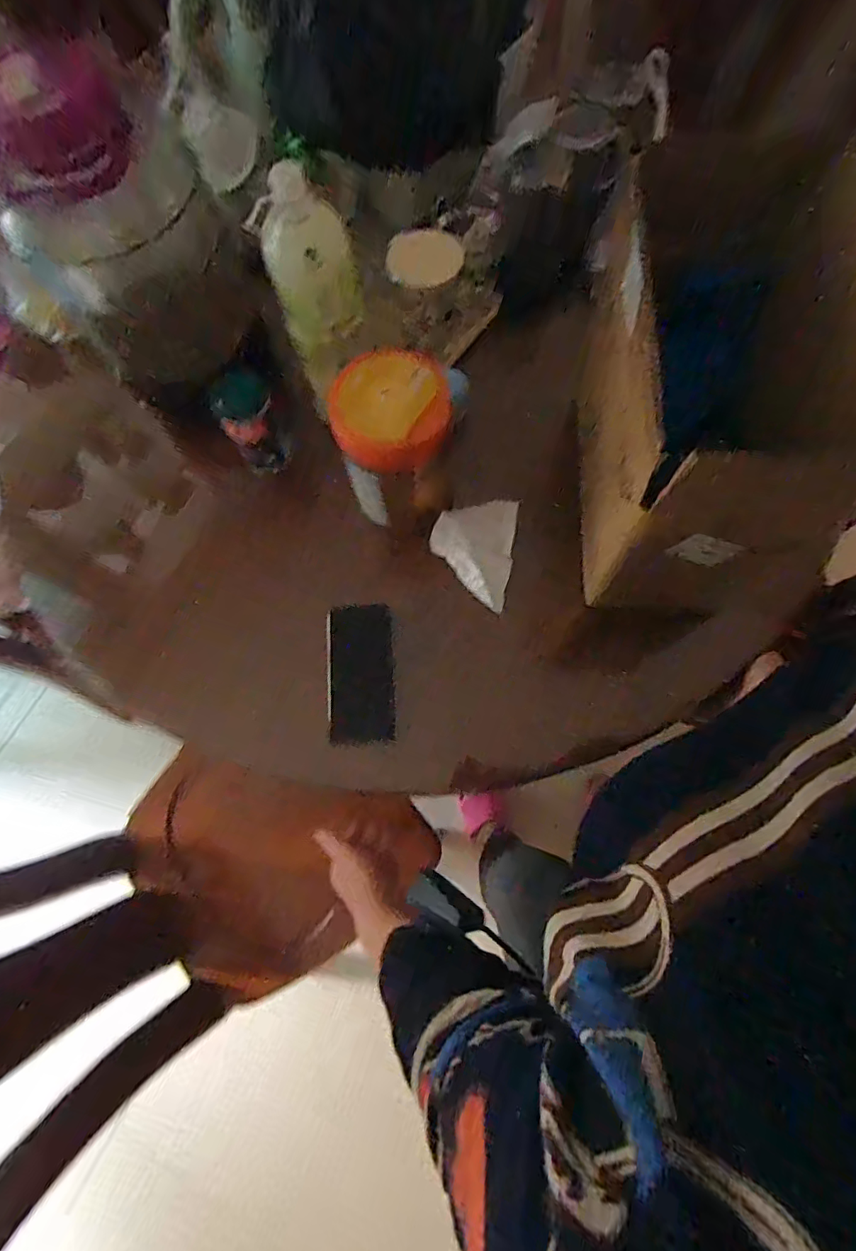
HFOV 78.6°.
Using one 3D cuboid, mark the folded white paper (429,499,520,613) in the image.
[{"bbox_3d":[0.058,-0.103,0.668,0.105,0.017,0.145,14,74,6],"label":"folded white paper"}]

